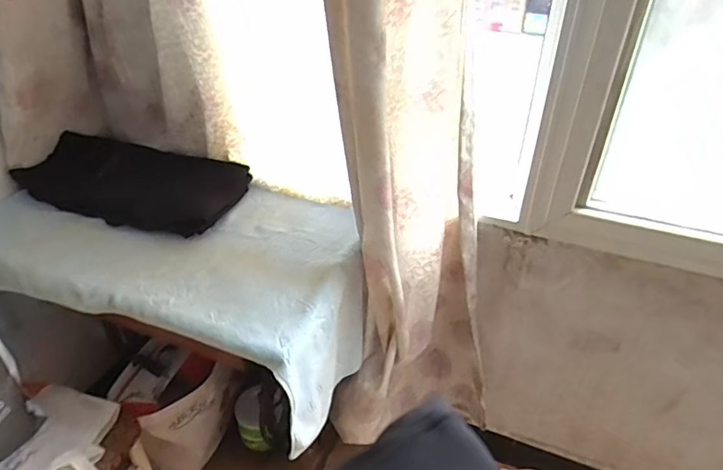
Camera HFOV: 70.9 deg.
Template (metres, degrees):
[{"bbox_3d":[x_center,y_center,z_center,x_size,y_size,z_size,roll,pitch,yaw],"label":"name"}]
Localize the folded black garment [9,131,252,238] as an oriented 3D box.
[{"bbox_3d":[-0.524,-0.122,1.151,0.499,0.074,0.248,9,37,11],"label":"folded black garment"}]

